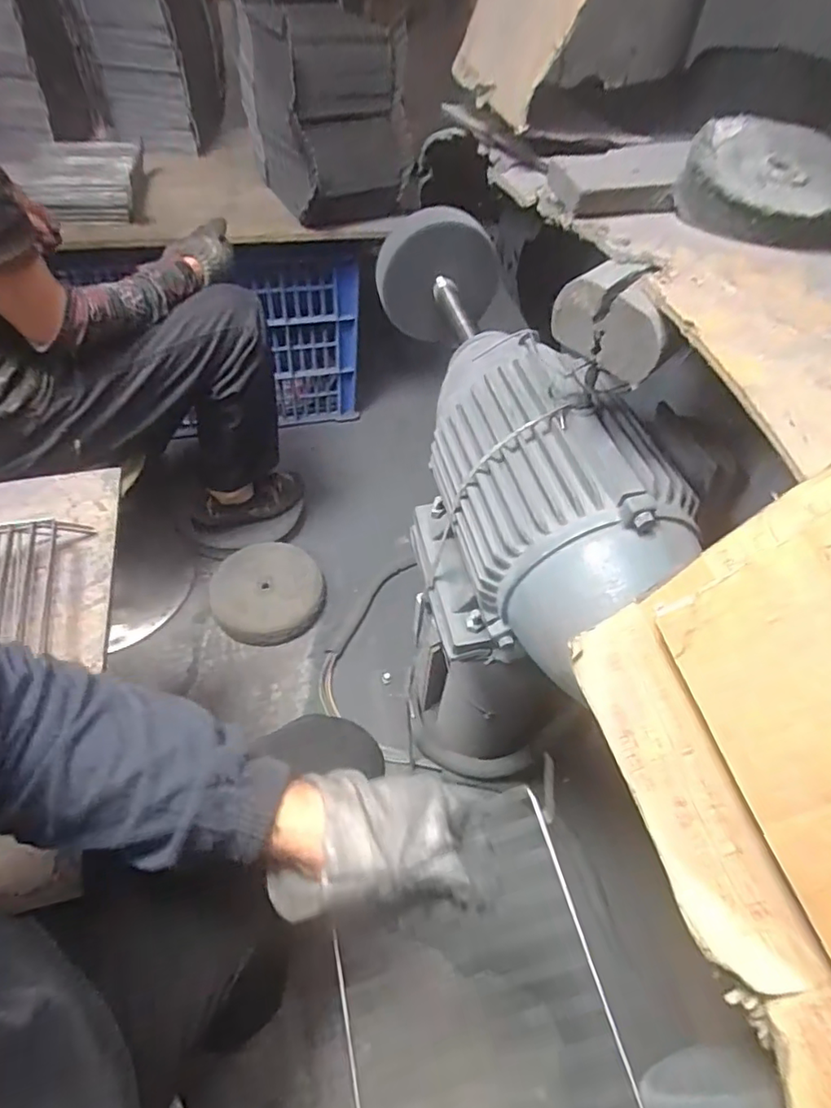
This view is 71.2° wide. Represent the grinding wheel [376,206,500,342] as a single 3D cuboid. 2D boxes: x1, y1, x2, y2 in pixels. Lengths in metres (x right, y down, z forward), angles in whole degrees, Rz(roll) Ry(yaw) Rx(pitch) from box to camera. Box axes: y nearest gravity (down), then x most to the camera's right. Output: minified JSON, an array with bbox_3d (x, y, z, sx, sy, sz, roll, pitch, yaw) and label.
[{"bbox_3d":[0.030,-0.401,0.843,0.171,0.163,0.041,11,52,4],"label":"grinding wheel"}]

